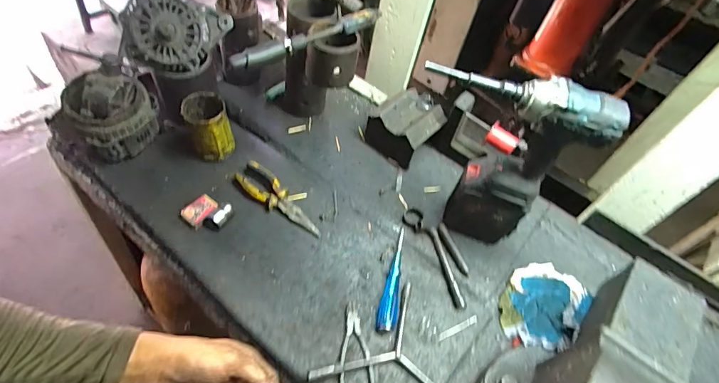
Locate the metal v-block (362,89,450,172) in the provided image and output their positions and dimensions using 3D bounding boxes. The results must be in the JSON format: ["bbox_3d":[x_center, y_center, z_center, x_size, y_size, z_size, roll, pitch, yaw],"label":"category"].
[{"bbox_3d":[0.095,-0.128,0.834,0.132,0.096,0.119,-34,63,-29],"label":"metal v-block"}]

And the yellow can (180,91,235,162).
[{"bbox_3d":[-0.286,-0.119,0.765,0.078,0.122,0.085,-17,56,-20],"label":"yellow can"}]

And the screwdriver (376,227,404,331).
[{"bbox_3d":[0.056,0.140,0.667,0.030,0.024,0.193,14,52,0],"label":"screwdriver"}]

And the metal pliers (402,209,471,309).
[{"bbox_3d":[0.148,0.106,0.707,0.065,0.022,0.195,-16,57,-21],"label":"metal pliers"}]

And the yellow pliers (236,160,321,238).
[{"bbox_3d":[-0.148,0.016,0.728,0.060,0.028,0.194,-35,66,-31],"label":"yellow pliers"}]

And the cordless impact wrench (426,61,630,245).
[{"bbox_3d":[0.190,-0.040,0.637,0.246,0.338,0.078,14,52,0],"label":"cordless impact wrench"}]

